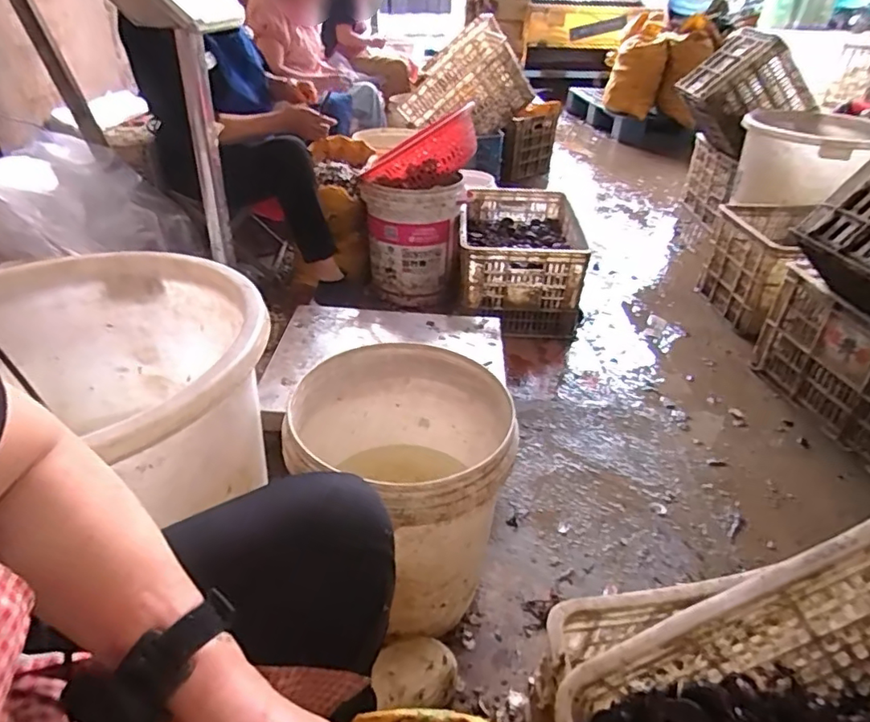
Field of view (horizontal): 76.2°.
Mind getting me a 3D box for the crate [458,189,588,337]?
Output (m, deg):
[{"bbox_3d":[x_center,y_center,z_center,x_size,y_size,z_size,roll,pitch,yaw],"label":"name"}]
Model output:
[{"bbox_3d":[0.260,-0.320,1.733,0.347,0.269,0.514,3,35,2],"label":"crate"}]

